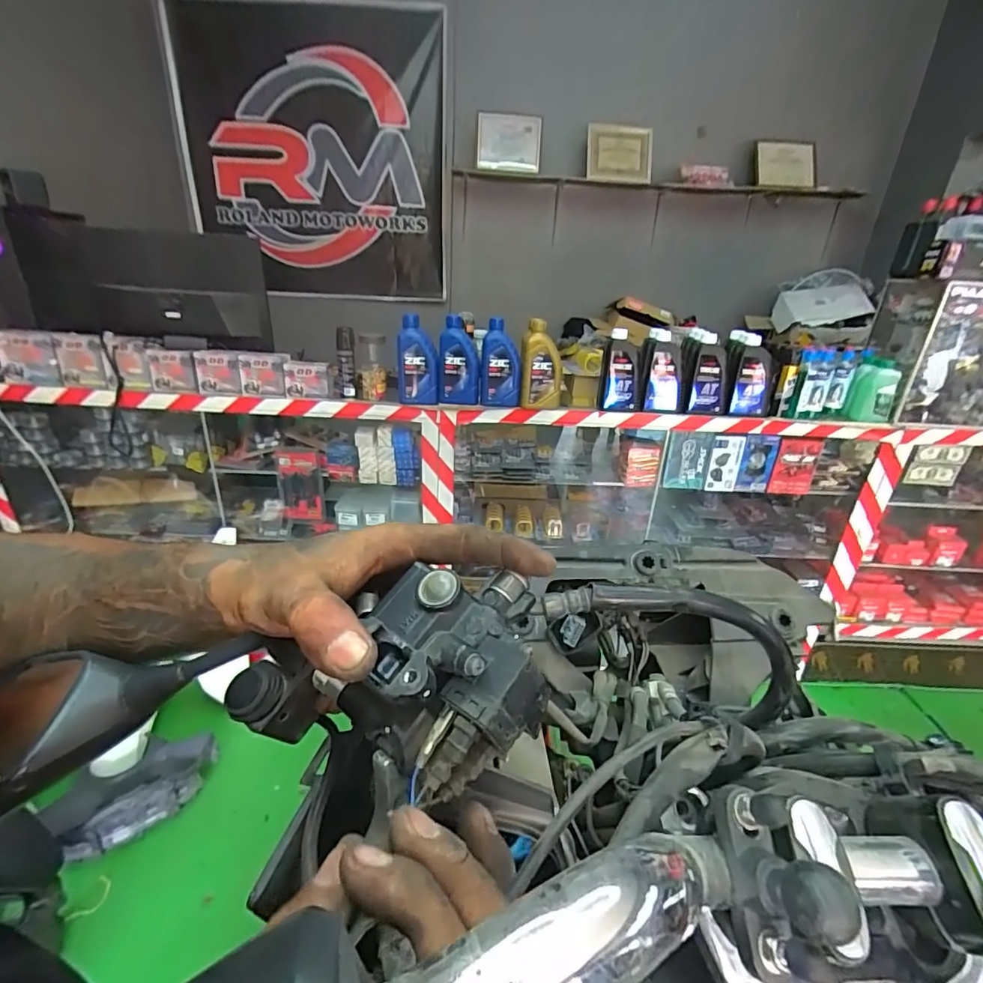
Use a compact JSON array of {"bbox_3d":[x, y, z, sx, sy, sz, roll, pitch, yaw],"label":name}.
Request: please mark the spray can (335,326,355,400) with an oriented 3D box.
[{"bbox_3d":[-0.415,-0.362,1.403,0.051,0.194,0.055,-5,26,-16],"label":"spray can"}]

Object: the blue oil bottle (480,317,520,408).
[{"bbox_3d":[0.028,-0.350,1.364,0.111,0.221,0.073,2,25,-3],"label":"blue oil bottle"}]

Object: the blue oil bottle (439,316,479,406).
[{"bbox_3d":[-0.091,-0.364,1.379,0.109,0.233,0.062,-1,25,-8],"label":"blue oil bottle"}]

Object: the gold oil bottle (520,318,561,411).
[{"bbox_3d":[0.140,-0.346,1.358,0.115,0.226,0.053,4,25,3],"label":"gold oil bottle"}]

